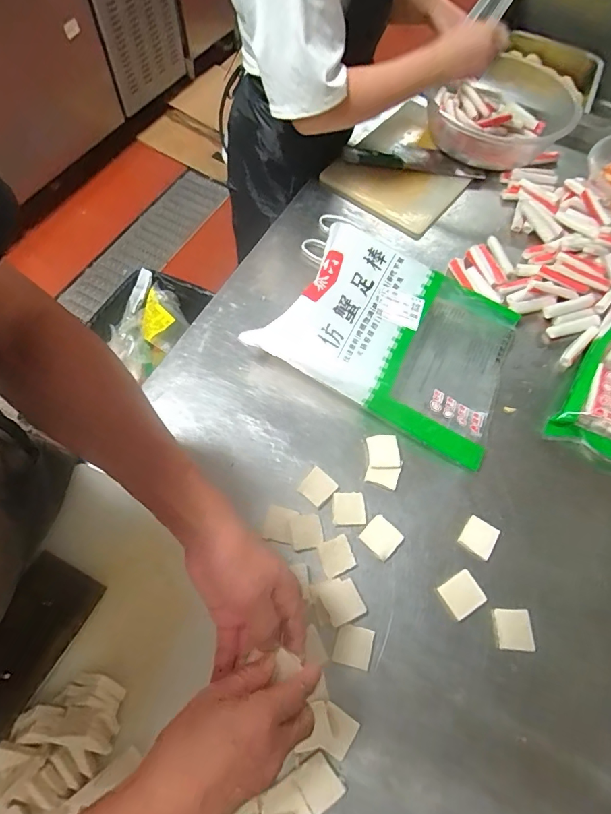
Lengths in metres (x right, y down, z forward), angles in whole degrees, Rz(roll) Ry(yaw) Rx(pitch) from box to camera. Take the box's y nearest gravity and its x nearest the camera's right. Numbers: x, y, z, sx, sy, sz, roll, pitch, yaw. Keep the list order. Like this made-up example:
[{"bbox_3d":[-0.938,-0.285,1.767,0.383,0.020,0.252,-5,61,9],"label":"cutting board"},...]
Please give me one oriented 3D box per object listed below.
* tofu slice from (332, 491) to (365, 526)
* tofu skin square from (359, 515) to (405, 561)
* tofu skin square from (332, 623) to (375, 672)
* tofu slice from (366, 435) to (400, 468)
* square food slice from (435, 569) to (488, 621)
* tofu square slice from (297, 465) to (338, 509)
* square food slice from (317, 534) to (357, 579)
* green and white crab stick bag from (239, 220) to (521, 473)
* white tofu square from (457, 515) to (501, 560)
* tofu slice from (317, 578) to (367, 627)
[{"bbox_3d":[0.057,0.134,0.590,0.042,0.004,0.044,0,65,-2],"label":"tofu slice"},{"bbox_3d":[0.098,0.169,0.577,0.046,0.006,0.043,42,70,15],"label":"tofu skin square"},{"bbox_3d":[0.056,0.276,0.514,0.042,0.009,0.042,16,66,5],"label":"tofu skin square"},{"bbox_3d":[0.109,0.062,0.619,0.041,0.009,0.045,-4,66,-4],"label":"tofu slice"},{"bbox_3d":[0.193,0.232,0.550,0.050,0.007,0.044,-28,70,-14],"label":"square food slice"},{"bbox_3d":[0.016,0.108,0.601,0.042,0.004,0.043,40,70,15],"label":"tofu square slice"},{"bbox_3d":[0.039,0.188,0.562,0.040,0.004,0.043,-20,68,-11],"label":"square food slice"},{"bbox_3d":[0.137,-0.119,0.660,0.353,0.097,0.275,28,67,10],"label":"green and white crab stick bag"},{"bbox_3d":[0.226,0.169,0.581,0.042,0.006,0.046,33,68,12],"label":"white tofu square"},{"bbox_3d":[0.043,0.233,0.535,0.044,0.009,0.047,-23,68,-12],"label":"tofu slice"}]

